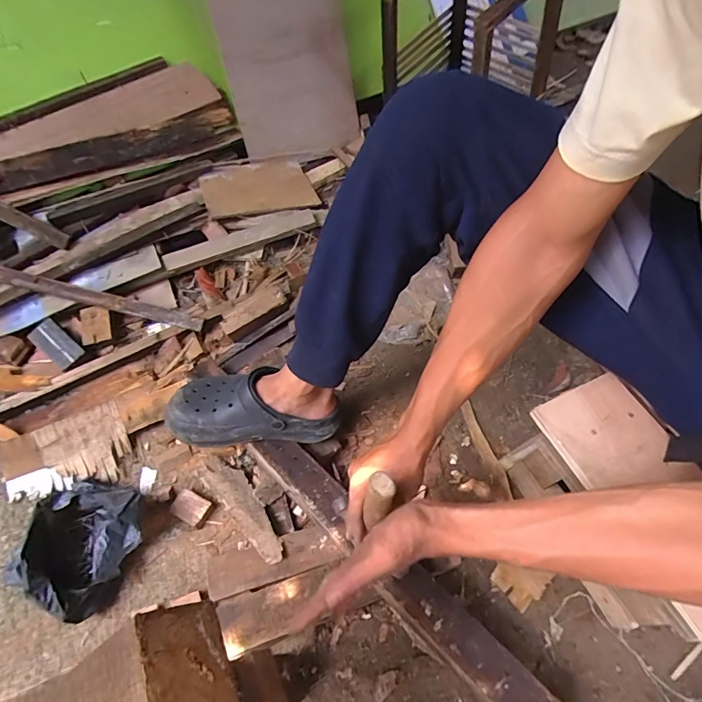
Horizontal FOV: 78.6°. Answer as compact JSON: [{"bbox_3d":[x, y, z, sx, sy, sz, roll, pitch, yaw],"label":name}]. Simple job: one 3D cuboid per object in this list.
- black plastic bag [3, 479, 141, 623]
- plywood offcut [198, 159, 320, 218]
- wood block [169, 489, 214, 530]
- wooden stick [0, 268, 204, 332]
[{"bbox_3d":[-0.404,0.275,0.630,0.182,0.113,0.167,16,59,13],"label":"black plastic bag"},{"bbox_3d":[-0.228,-0.409,1.066,0.270,0.012,0.157,-17,71,-21],"label":"plywood offcut"},{"bbox_3d":[-0.257,0.252,0.689,0.063,0.023,0.041,21,60,16],"label":"wood block"},{"bbox_3d":[-0.551,-0.115,0.865,0.495,0.033,0.031,14,57,-5],"label":"wooden stick"}]

